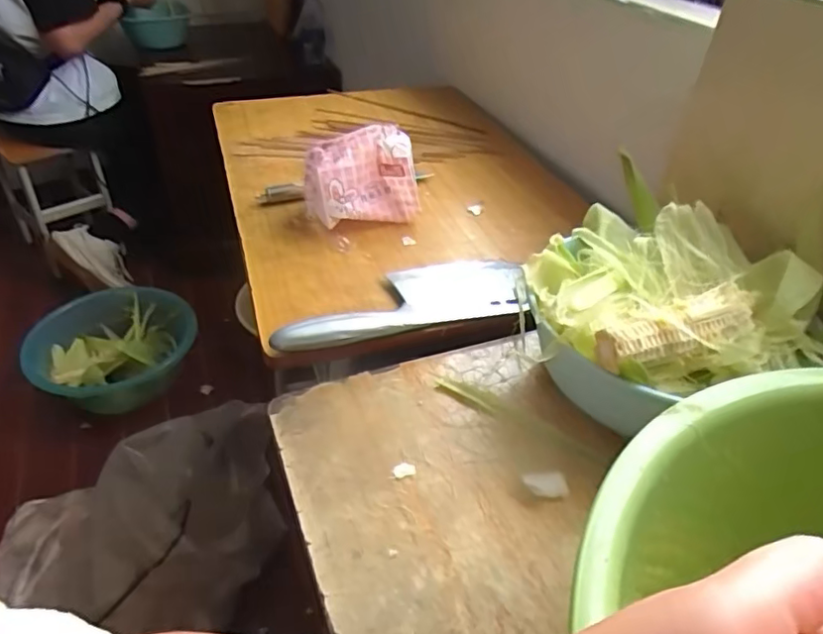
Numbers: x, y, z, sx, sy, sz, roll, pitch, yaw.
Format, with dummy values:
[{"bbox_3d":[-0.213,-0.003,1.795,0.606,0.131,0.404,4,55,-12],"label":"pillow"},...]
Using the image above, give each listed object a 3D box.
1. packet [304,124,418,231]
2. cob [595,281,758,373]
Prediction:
[{"bbox_3d":[-0.044,-0.121,0.533,0.103,0.094,0.040,-7,40,-12],"label":"packet"},{"bbox_3d":[0.164,0.009,0.353,0.100,0.033,0.029,-12,42,-18],"label":"cob"}]

